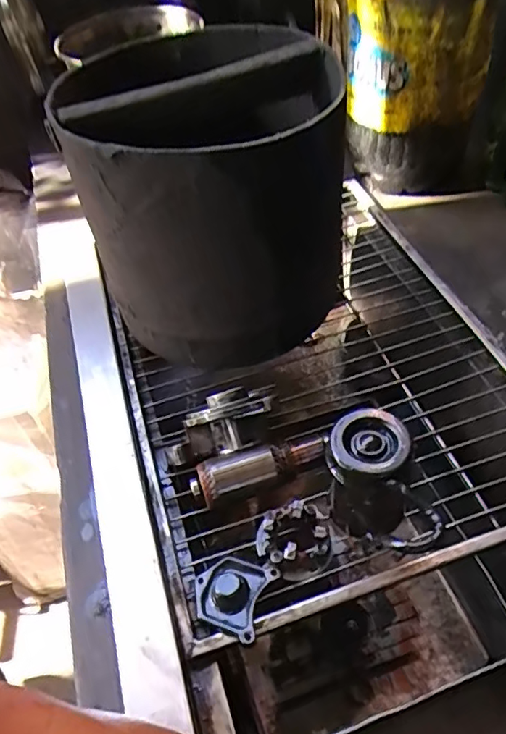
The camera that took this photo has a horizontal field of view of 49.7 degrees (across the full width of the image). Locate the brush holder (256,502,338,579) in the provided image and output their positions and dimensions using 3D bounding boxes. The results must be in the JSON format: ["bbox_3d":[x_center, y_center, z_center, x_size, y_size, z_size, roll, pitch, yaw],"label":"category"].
[{"bbox_3d":[0.039,0.158,0.507,0.070,0.027,0.060,-1,48,6],"label":"brush holder"}]

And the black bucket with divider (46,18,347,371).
[{"bbox_3d":[-0.050,-0.188,0.638,0.267,0.298,0.275,-3,48,4],"label":"black bucket with divider"}]

